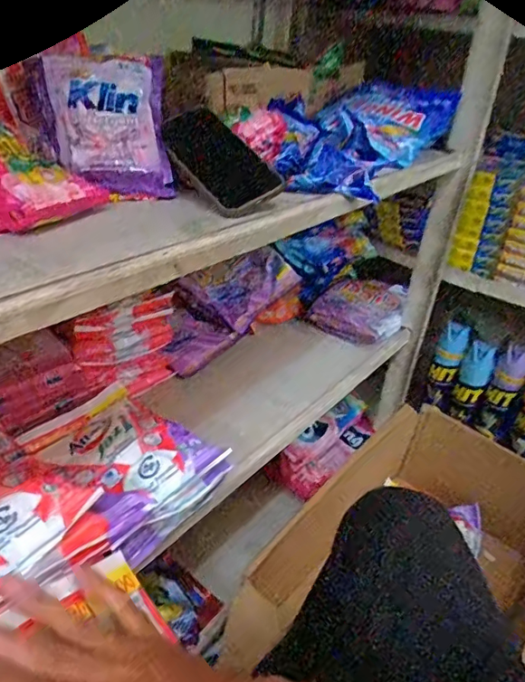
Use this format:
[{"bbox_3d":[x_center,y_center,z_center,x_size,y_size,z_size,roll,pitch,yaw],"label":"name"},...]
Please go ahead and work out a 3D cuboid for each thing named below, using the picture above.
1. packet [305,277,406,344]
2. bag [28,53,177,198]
[{"bbox_3d":[0.212,-0.071,1.025,0.149,0.052,0.197,25,36,28],"label":"packet"},{"bbox_3d":[-0.148,-0.207,0.503,0.116,0.134,0.028,-15,5,-29],"label":"bag"}]

